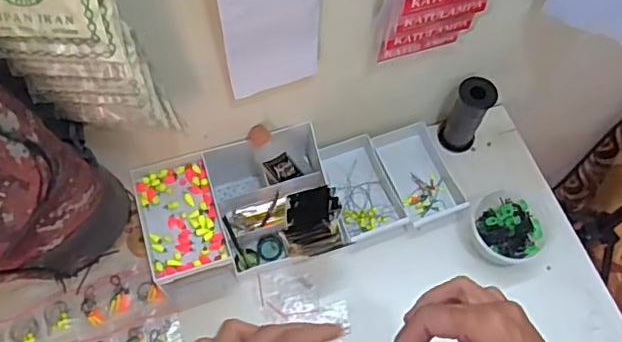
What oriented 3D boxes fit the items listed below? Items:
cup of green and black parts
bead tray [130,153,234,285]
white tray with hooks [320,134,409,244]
[{"bbox_3d":[0.251,0.078,0.740,0.089,0.051,0.089,1,63,-2],"label":"cup of green and black parts"},{"bbox_3d":[-0.154,0.053,0.674,0.089,0.016,0.145,-16,65,-10],"label":"bead tray"},{"bbox_3d":[0.068,0.024,0.783,0.078,0.037,0.140,-17,65,-10],"label":"white tray with hooks"}]

